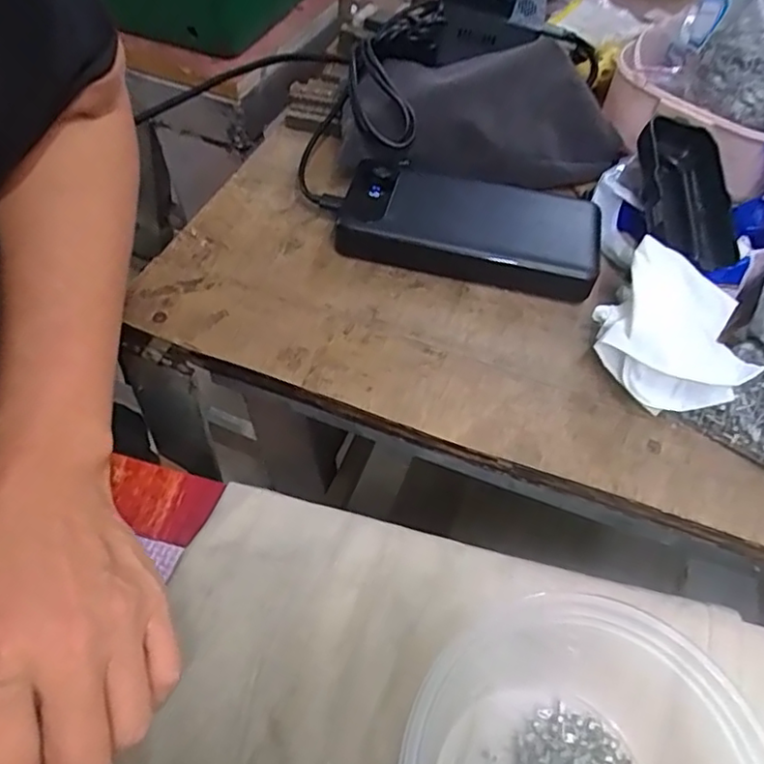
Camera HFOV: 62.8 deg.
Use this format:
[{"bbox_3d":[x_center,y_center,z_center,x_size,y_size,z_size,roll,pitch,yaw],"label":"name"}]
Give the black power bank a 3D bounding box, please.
[{"bbox_3d":[0.052,-0.094,0.382,0.155,0.026,0.069,12,53,4],"label":"black power bank"}]

